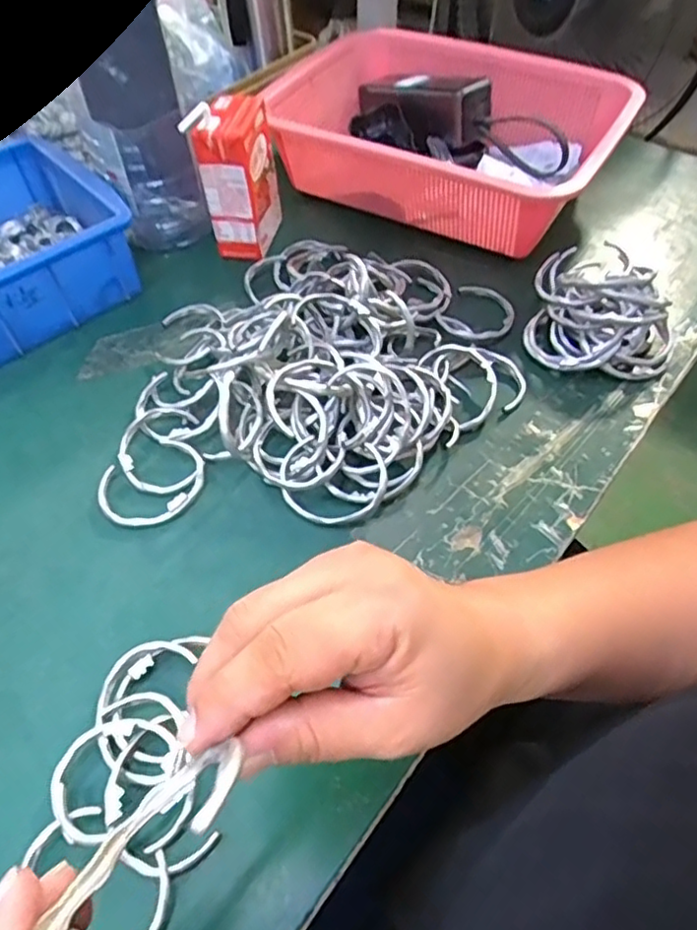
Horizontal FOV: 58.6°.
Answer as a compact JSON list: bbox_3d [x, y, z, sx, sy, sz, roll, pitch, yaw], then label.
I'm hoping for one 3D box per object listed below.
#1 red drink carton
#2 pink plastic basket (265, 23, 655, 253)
[{"bbox_3d":[-0.090,-0.236,0.510,0.043,0.106,0.072,10,54,10],"label":"red drink carton"},{"bbox_3d":[0.086,-0.299,0.563,0.299,0.076,0.215,25,57,18],"label":"pink plastic basket"}]

